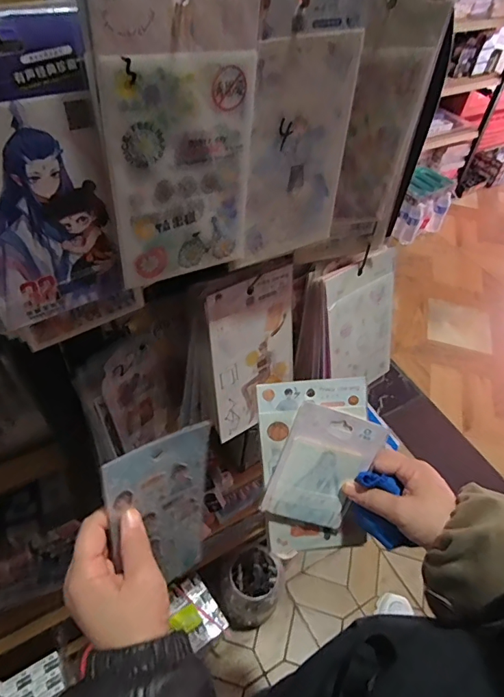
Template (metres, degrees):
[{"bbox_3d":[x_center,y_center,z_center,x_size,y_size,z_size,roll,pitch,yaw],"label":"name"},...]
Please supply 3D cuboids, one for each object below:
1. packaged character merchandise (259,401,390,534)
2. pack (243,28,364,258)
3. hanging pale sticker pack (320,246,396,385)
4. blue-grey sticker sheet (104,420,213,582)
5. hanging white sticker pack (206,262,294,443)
[{"bbox_3d":[0.067,0.119,0.432,0.083,0.128,0.008,19,15,-6],"label":"packaged character merchandise"},{"bbox_3d":[0.036,-0.143,0.335,0.090,0.149,0.014,-22,55,-22],"label":"pack"},{"bbox_3d":[0.128,-0.024,0.522,0.102,0.168,0.010,-26,36,-23],"label":"hanging pale sticker pack"},{"bbox_3d":[-0.079,0.149,0.393,0.091,0.186,0.011,-19,40,-35],"label":"blue-grey sticker sheet"},{"bbox_3d":[0.005,0.008,0.470,0.102,0.179,0.007,-26,42,-28],"label":"hanging white sticker pack"}]

